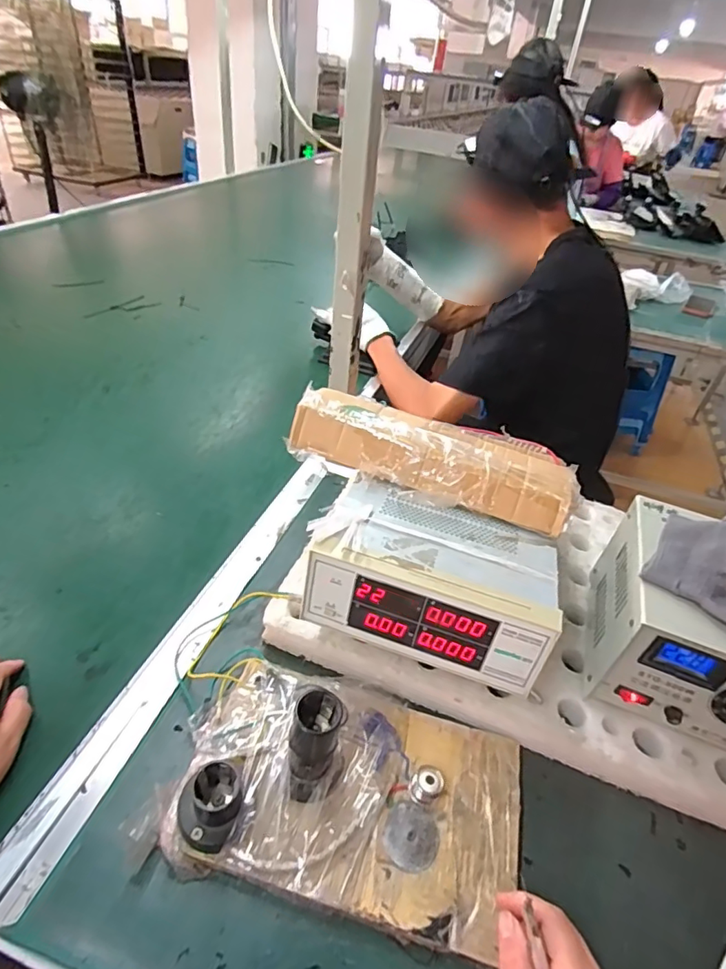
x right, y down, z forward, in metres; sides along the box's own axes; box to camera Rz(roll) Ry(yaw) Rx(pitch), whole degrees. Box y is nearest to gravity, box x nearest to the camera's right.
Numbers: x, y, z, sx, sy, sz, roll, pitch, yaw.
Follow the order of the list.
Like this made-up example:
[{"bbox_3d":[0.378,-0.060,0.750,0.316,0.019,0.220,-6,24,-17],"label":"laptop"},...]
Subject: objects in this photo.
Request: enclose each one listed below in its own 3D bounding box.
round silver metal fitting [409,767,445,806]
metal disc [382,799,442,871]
[{"bbox_3d":[0.053,0.251,0.439,0.025,0.020,0.024,4,40,-3],"label":"round silver metal fitting"},{"bbox_3d":[0.039,0.277,0.417,0.043,0.006,0.046,4,40,-3],"label":"metal disc"}]

